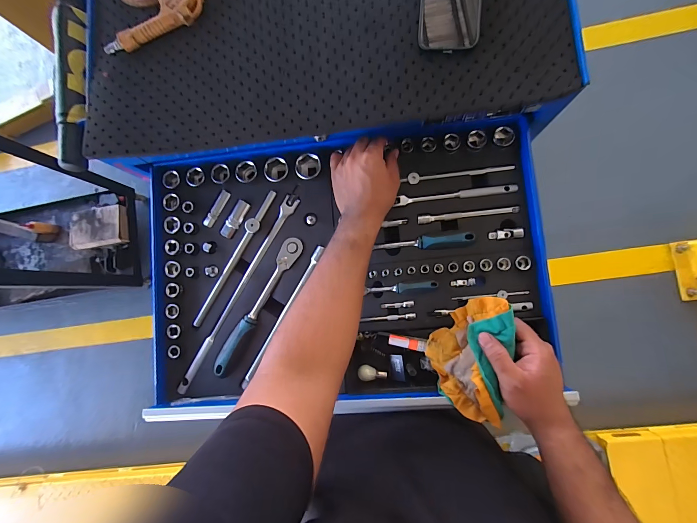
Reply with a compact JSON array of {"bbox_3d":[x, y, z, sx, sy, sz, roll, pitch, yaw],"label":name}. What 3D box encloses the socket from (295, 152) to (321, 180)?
[{"bbox_3d":[-0.063,-0.148,0.504,0.041,0.036,0.039,0,87,7],"label":"socket"}]

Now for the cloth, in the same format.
[{"bbox_3d":[0.152,0.121,0.407,0.085,0.079,0.153,7,88,7],"label":"cloth"}]

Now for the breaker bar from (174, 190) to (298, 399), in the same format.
[{"bbox_3d":[-0.178,0.055,0.513,0.024,0.015,0.356,29,91,7],"label":"breaker bar"}]

